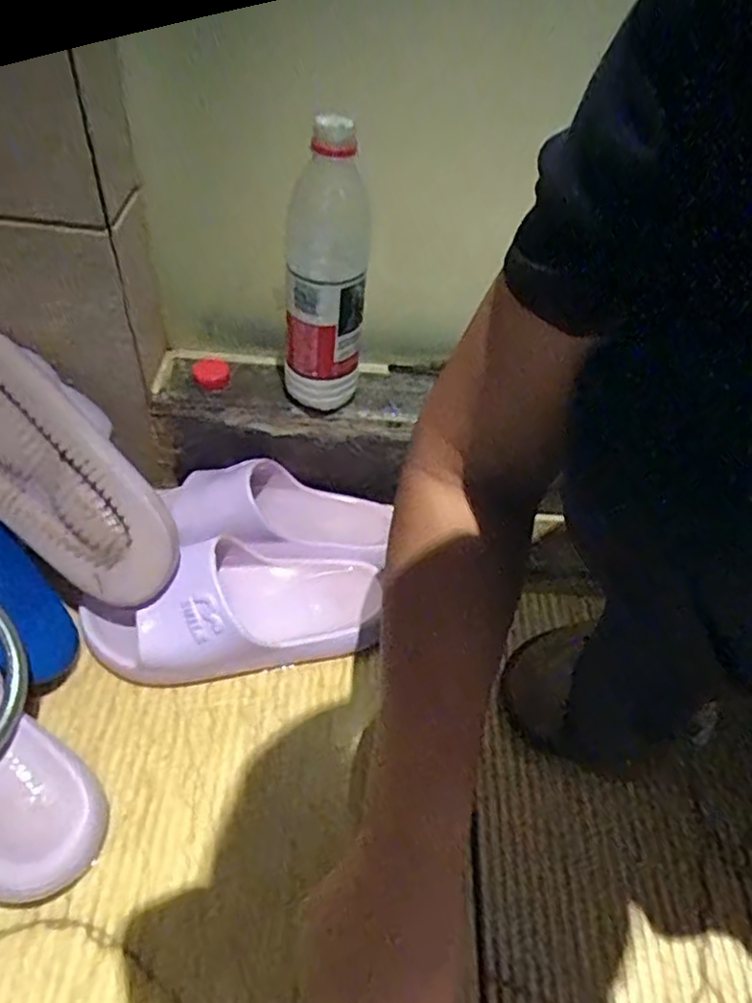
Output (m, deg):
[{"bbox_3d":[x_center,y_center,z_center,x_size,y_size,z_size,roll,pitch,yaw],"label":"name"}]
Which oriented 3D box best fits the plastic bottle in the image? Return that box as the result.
[{"bbox_3d":[-0.038,-0.172,0.523,0.060,0.213,0.065,1,48,-5],"label":"plastic bottle"}]

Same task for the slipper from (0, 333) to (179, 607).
[{"bbox_3d":[-0.250,-0.027,0.538,0.256,0.115,0.078,44,12,2],"label":"slipper"}]

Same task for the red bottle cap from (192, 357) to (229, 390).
[{"bbox_3d":[-0.145,-0.113,0.604,0.030,0.015,0.030,3,48,-3],"label":"red bottle cap"}]

